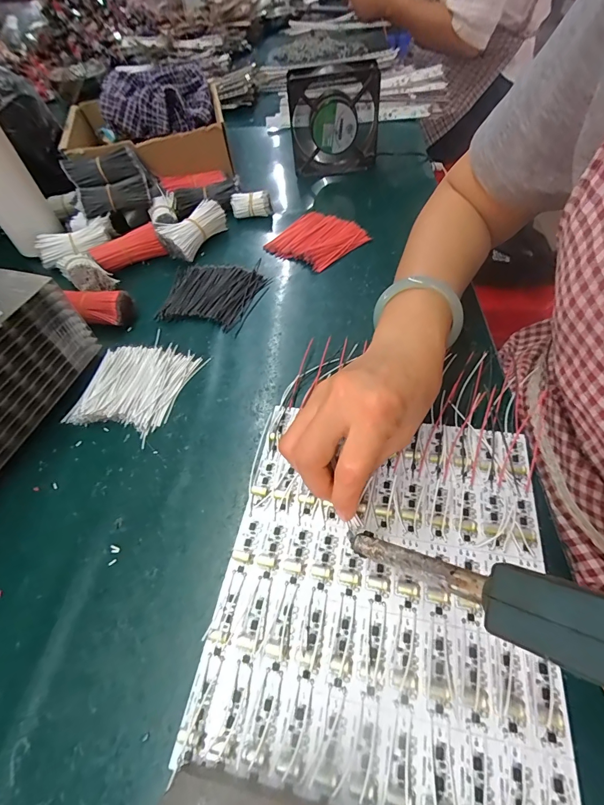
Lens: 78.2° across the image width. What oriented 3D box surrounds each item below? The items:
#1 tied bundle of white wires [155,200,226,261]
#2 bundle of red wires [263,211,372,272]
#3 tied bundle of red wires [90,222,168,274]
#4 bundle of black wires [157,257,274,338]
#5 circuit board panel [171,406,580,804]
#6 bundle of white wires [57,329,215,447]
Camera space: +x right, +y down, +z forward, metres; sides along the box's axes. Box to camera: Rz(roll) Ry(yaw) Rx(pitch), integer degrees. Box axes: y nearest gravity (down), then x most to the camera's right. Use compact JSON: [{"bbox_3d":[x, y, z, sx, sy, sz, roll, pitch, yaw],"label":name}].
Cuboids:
[{"bbox_3d":[-0.139,-0.221,0.470,0.040,0.040,0.083,24,59,21],"label":"tied bundle of white wires"},{"bbox_3d":[0.016,-0.201,0.456,0.098,0.013,0.093,-38,59,-21],"label":"bundle of red wires"},{"bbox_3d":[-0.215,-0.190,0.459,0.080,0.035,0.029,-26,56,-14],"label":"tied bundle of red wires"},{"bbox_3d":[-0.100,-0.122,0.415,0.107,0.008,0.098,14,56,15],"label":"bundle of black wires"},{"bbox_3d":[0.050,0.106,0.236,0.195,0.007,0.218,5,55,9],"label":"circuit board panel"},{"bbox_3d":[-0.155,-0.019,0.345,0.092,0.014,0.103,15,57,16],"label":"bundle of white wires"}]

